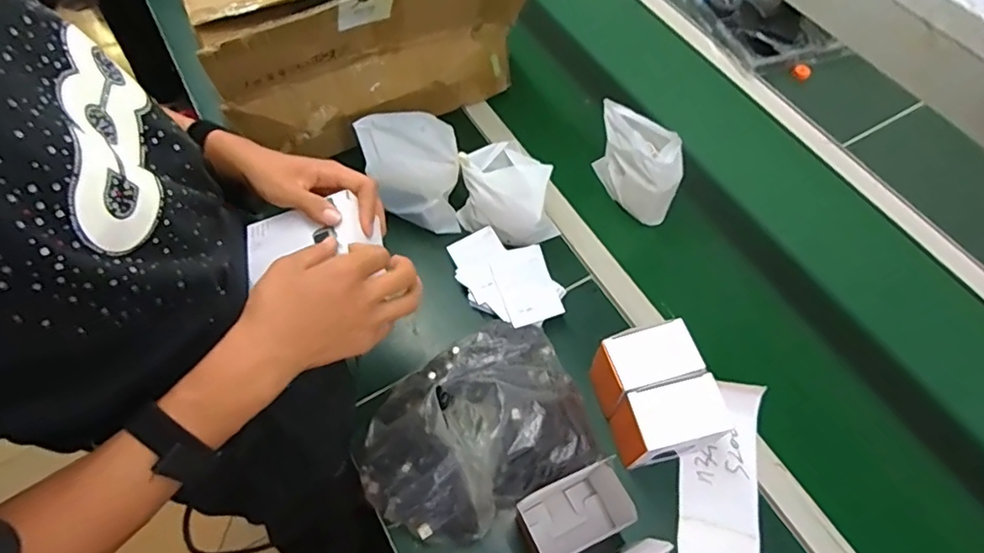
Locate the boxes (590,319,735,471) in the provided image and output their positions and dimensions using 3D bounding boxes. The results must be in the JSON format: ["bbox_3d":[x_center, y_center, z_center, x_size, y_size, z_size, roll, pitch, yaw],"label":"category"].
[{"bbox_3d":[0.186,0.140,0.649,0.108,0.109,0.135,-12,61,-7],"label":"boxes"}]

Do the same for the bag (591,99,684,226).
[{"bbox_3d":[0.219,-0.167,0.822,0.087,0.148,0.138,-8,60,-4],"label":"bag"}]

